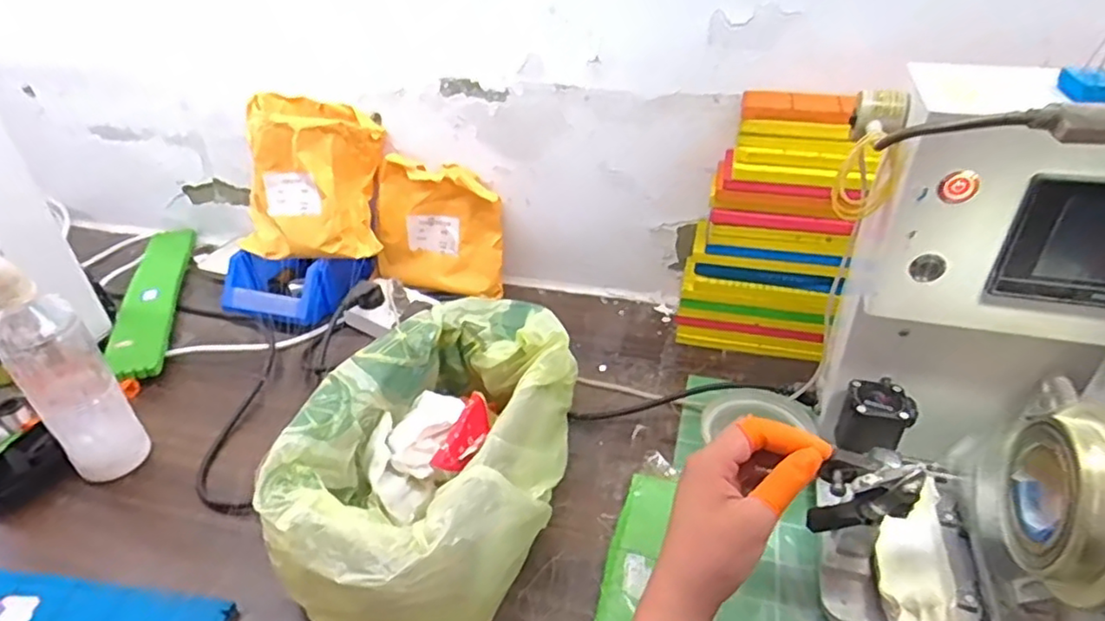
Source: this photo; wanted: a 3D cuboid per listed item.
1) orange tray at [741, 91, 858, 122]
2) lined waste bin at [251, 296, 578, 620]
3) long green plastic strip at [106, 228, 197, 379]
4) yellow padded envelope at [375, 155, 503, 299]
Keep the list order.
[{"bbox_3d":[0.232,-0.195,0.604,0.102,0.016,0.041,13,39,20],"label":"orange tray"},{"bbox_3d":[-0.092,0.117,0.538,0.190,0.119,0.297,8,37,13],"label":"lined waste bin"},{"bbox_3d":[-0.515,-0.020,0.821,0.063,0.023,0.345,-12,37,-13],"label":"long green plastic strip"},{"bbox_3d":[-0.144,-0.101,0.807,0.167,0.160,0.030,10,27,11],"label":"yellow padded envelope"}]

